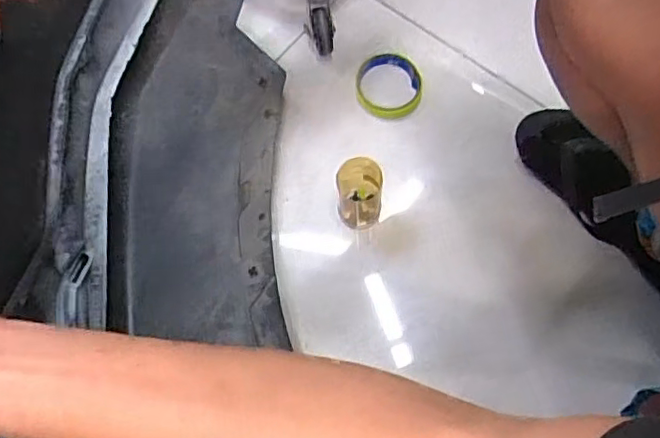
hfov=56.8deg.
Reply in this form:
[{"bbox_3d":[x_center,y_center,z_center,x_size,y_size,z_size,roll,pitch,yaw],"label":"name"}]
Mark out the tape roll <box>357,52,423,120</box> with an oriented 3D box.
[{"bbox_3d":[0.076,-0.174,0.794,0.082,0.021,0.094,-3,71,1],"label":"tape roll"}]

